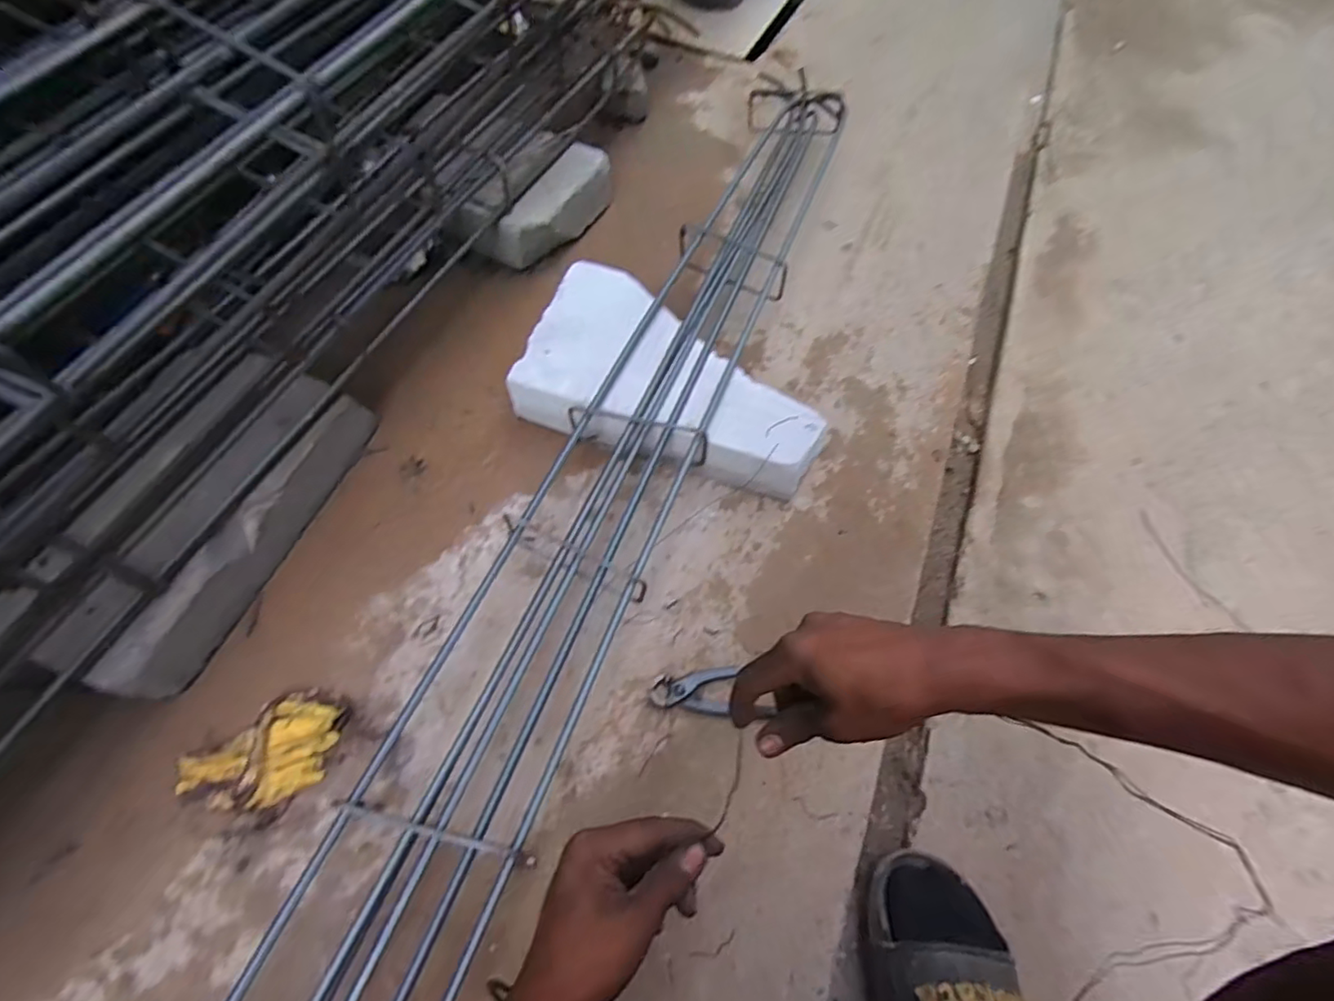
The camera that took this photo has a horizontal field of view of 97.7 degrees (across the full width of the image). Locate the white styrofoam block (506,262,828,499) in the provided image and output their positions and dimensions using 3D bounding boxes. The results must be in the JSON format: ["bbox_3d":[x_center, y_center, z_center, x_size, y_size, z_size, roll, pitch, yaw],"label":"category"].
[{"bbox_3d":[0.005,-0.124,0.683,0.359,0.088,0.204,28,65,10],"label":"white styrofoam block"}]

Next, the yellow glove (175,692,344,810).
[{"bbox_3d":[-0.360,0.230,0.522,0.127,0.012,0.080,-27,66,-16],"label":"yellow glove"}]

